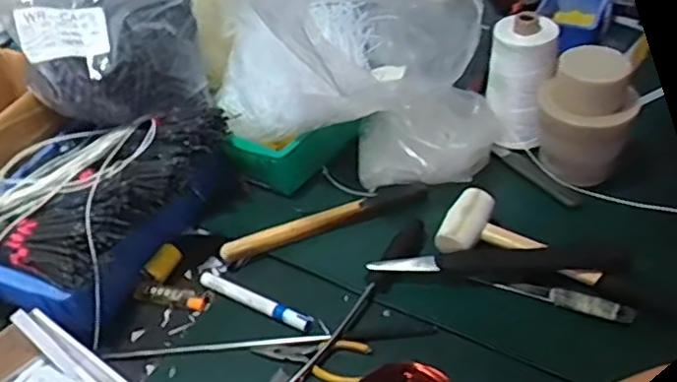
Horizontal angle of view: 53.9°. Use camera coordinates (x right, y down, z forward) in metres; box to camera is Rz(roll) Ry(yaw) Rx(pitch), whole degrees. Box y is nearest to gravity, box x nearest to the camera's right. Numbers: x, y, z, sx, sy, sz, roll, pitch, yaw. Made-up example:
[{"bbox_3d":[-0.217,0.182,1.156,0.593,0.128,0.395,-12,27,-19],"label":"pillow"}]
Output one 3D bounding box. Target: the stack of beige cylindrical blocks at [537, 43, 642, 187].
[{"bbox_3d":[0.296,-0.096,0.799,0.108,0.138,0.112,6,43,13],"label":"stack of beige cylindrical blocks"}]

